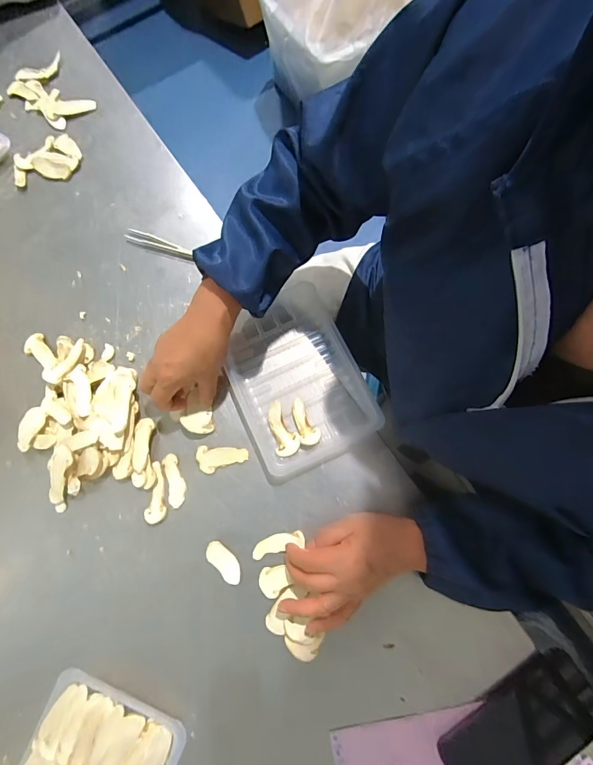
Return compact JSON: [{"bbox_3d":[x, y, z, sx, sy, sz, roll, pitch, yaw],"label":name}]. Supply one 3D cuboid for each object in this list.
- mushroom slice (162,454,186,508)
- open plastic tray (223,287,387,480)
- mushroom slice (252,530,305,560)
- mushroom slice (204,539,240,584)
[{"bbox_3d":[-0.148,0.118,0.449,0.022,0.004,0.062,-16,76,-2],"label":"mushroom slice"},{"bbox_3d":[-0.004,-0.008,0.466,0.157,0.017,0.216,-23,77,-4],"label":"open plastic tray"},{"bbox_3d":[-0.021,0.184,0.423,0.060,0.007,0.021,-12,76,-1],"label":"mushroom slice"},{"bbox_3d":[-0.081,0.203,0.421,0.050,0.004,0.024,41,81,11],"label":"mushroom slice"}]

